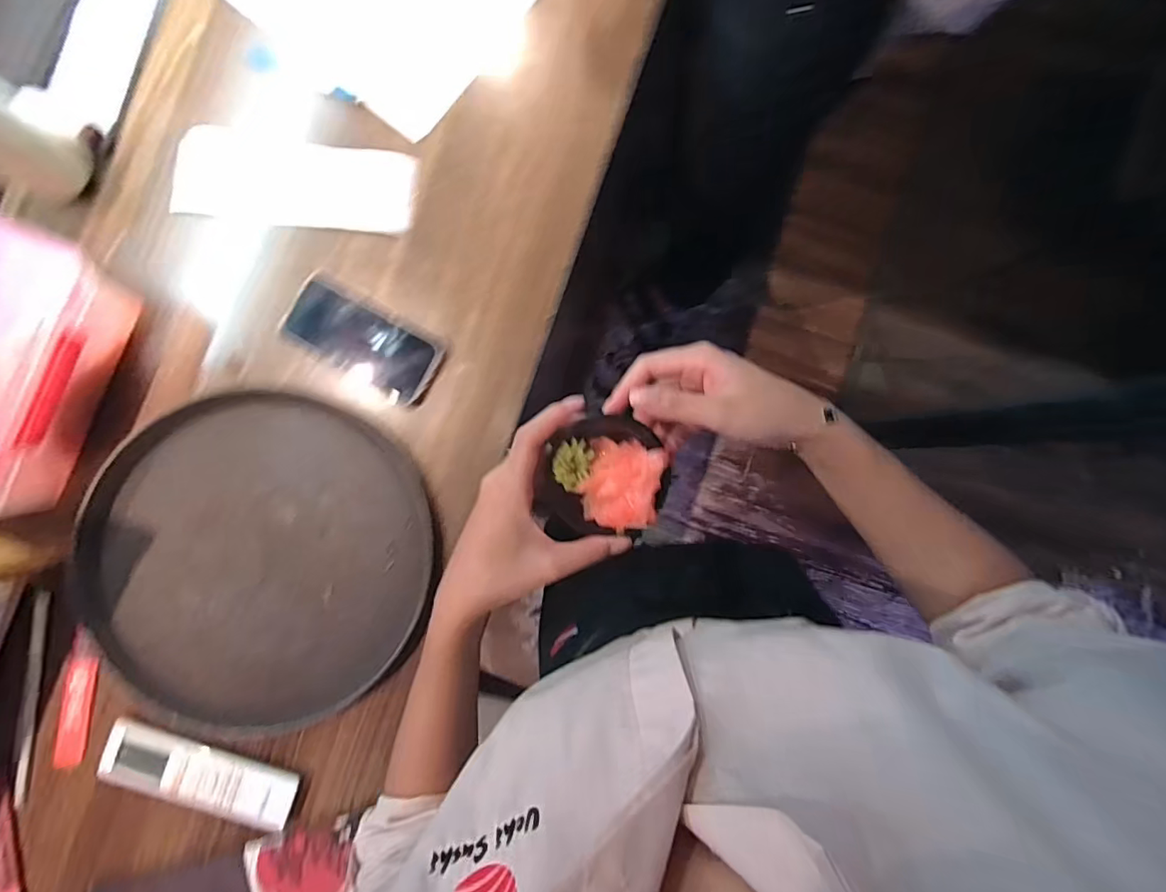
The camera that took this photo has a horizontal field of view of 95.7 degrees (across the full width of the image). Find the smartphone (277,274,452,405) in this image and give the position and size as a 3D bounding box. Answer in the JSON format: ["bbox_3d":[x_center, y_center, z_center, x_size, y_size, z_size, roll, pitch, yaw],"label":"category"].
[{"bbox_3d":[-0.235,-0.111,0.563,0.168,0.009,0.083,29,86,-3],"label":"smartphone"}]

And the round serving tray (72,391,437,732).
[{"bbox_3d":[-0.335,0.115,0.555,0.343,0.016,0.329,0,87,-4],"label":"round serving tray"}]

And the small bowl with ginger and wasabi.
[{"bbox_3d":[0.013,0.021,0.359,0.085,0.024,0.080,0,87,-4],"label":"small bowl with ginger and wasabi"}]

